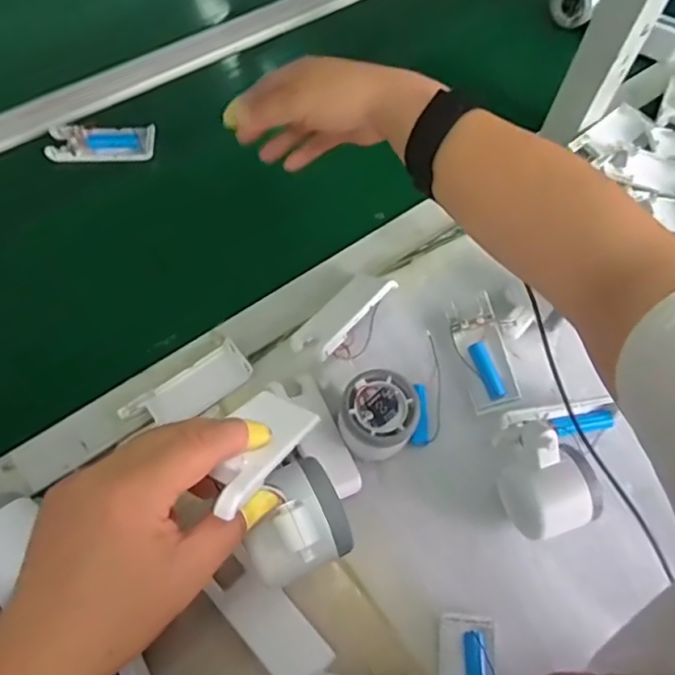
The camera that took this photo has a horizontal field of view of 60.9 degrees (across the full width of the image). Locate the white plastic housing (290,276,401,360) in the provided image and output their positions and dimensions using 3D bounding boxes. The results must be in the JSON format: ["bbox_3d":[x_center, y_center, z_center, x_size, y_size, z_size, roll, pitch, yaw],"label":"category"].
[{"bbox_3d":[0.004,-0.020,0.493,0.045,0.009,0.098,22,58,38],"label":"white plastic housing"}]

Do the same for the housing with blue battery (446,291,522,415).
[{"bbox_3d":[0.123,0.012,0.485,0.042,0.017,0.100,-11,64,-9],"label":"housing with blue battery"}]

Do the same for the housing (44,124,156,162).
[{"bbox_3d":[-0.245,-0.202,0.600,0.104,0.020,0.039,-2,63,-4],"label":"housing"}]

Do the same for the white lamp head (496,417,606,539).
[{"bbox_3d":[0.155,0.105,0.423,0.055,0.062,0.073,-18,65,-12],"label":"white lamp head"}]

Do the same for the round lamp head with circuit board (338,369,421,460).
[{"bbox_3d":[0.031,0.063,0.454,0.060,0.052,0.058,1,63,-3],"label":"round lamp head with circuit board"}]

